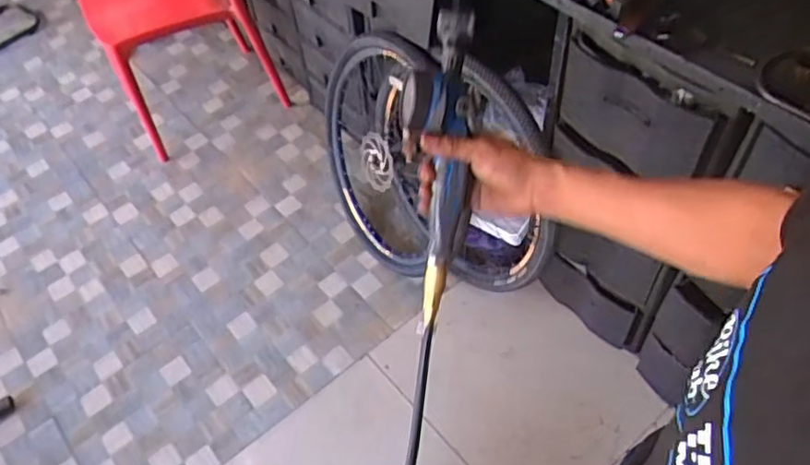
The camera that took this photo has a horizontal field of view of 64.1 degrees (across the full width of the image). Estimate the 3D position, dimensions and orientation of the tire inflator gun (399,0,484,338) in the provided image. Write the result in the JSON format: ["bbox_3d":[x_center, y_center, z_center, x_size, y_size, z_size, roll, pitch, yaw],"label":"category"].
[{"bbox_3d":[0.031,-0.062,0.657,0.074,0.313,0.050,5,11,8],"label":"tire inflator gun"}]

